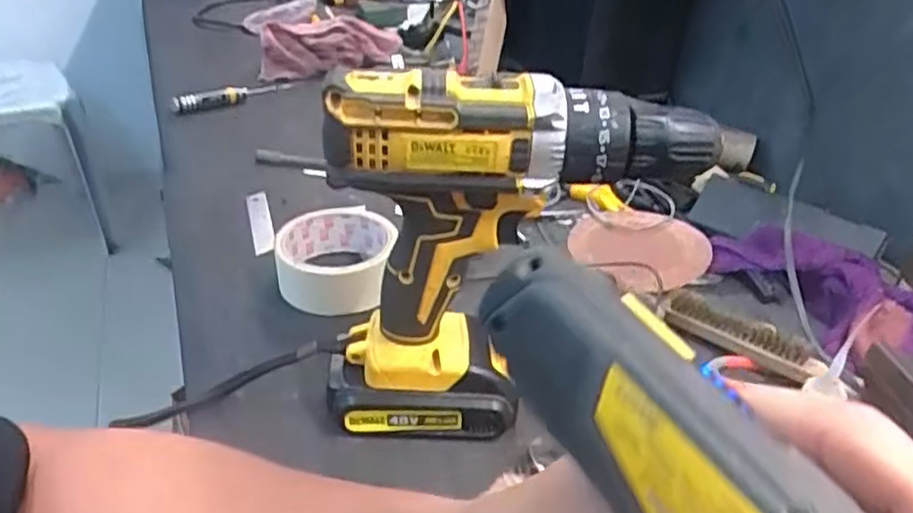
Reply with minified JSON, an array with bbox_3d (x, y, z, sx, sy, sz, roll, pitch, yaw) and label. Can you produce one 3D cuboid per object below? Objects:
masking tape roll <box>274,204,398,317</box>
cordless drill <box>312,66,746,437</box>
[{"bbox_3d":[-0.090,0.005,0.525,0.087,0.046,0.098,4,32,-2],"label":"masking tape roll"},{"bbox_3d":[0.027,0.001,0.386,0.197,0.201,0.062,-4,33,-15],"label":"cordless drill"}]

